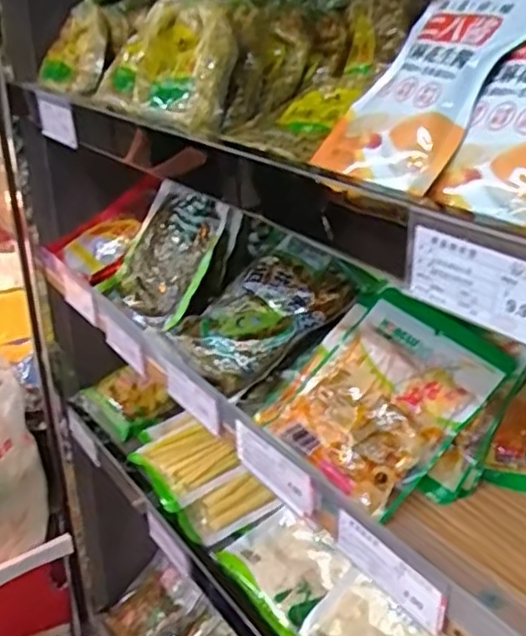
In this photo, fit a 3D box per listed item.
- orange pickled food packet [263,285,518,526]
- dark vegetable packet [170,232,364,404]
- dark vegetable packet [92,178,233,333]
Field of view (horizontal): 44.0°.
[{"bbox_3d":[0.098,0.061,0.526,0.163,0.014,0.132,-45,51,-10],"label":"orange pickled food packet"},{"bbox_3d":[-0.001,-0.006,0.650,0.169,0.024,0.125,-38,50,-5],"label":"dark vegetable packet"},{"bbox_3d":[-0.119,-0.077,0.770,0.146,0.163,0.020,29,1,41],"label":"dark vegetable packet"}]

